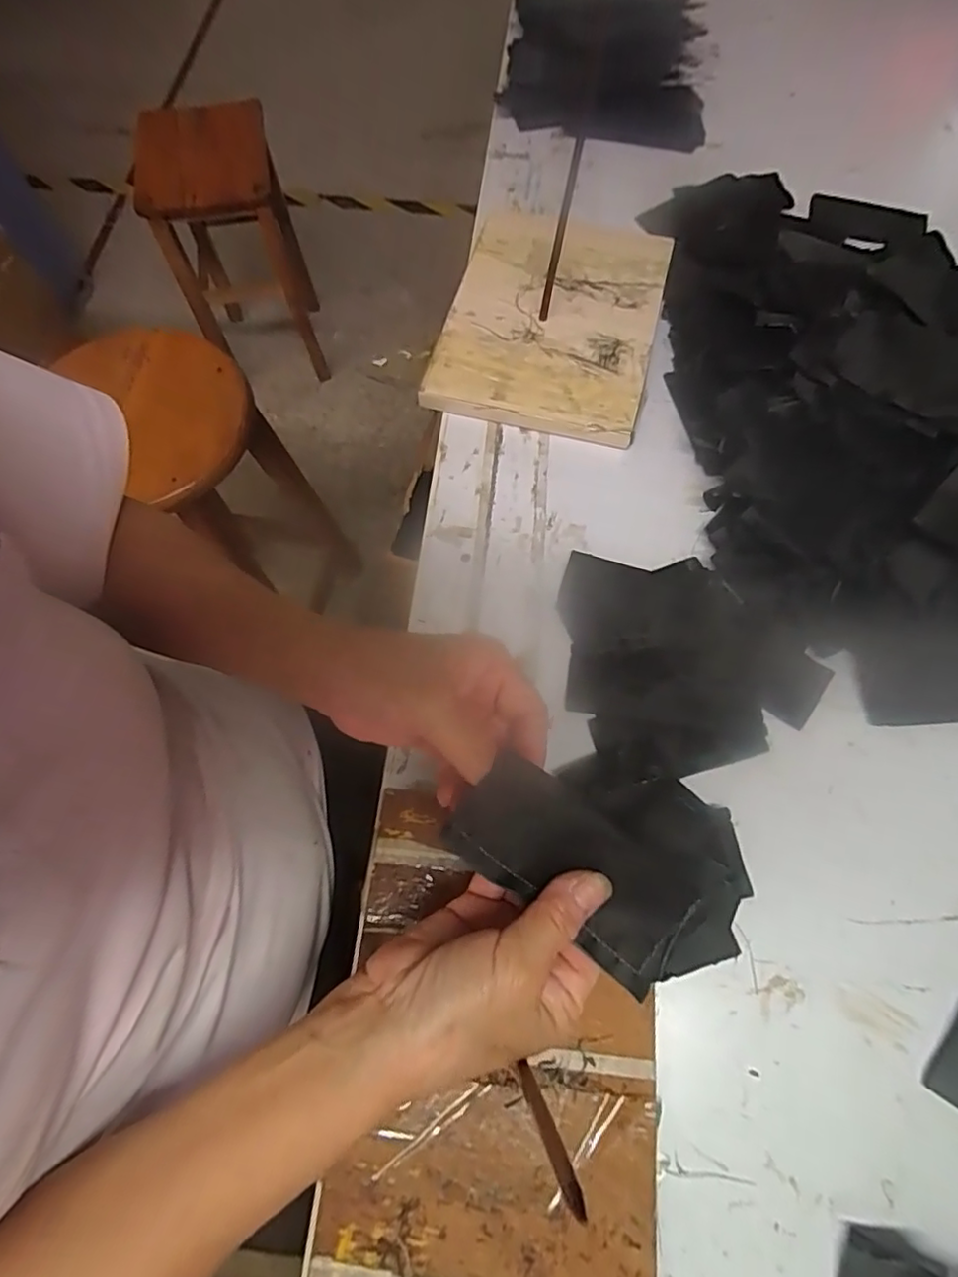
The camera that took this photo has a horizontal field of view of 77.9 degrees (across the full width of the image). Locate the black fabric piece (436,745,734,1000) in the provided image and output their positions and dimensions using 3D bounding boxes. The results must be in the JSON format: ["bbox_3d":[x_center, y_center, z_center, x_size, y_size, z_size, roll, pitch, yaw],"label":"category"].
[{"bbox_3d":[0.043,0.099,0.259,0.112,0.005,0.060,34,96,0],"label":"black fabric piece"}]

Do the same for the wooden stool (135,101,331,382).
[{"bbox_3d":[-0.540,-0.870,1.352,0.252,0.446,0.356,-11,68,-5],"label":"wooden stool"}]

